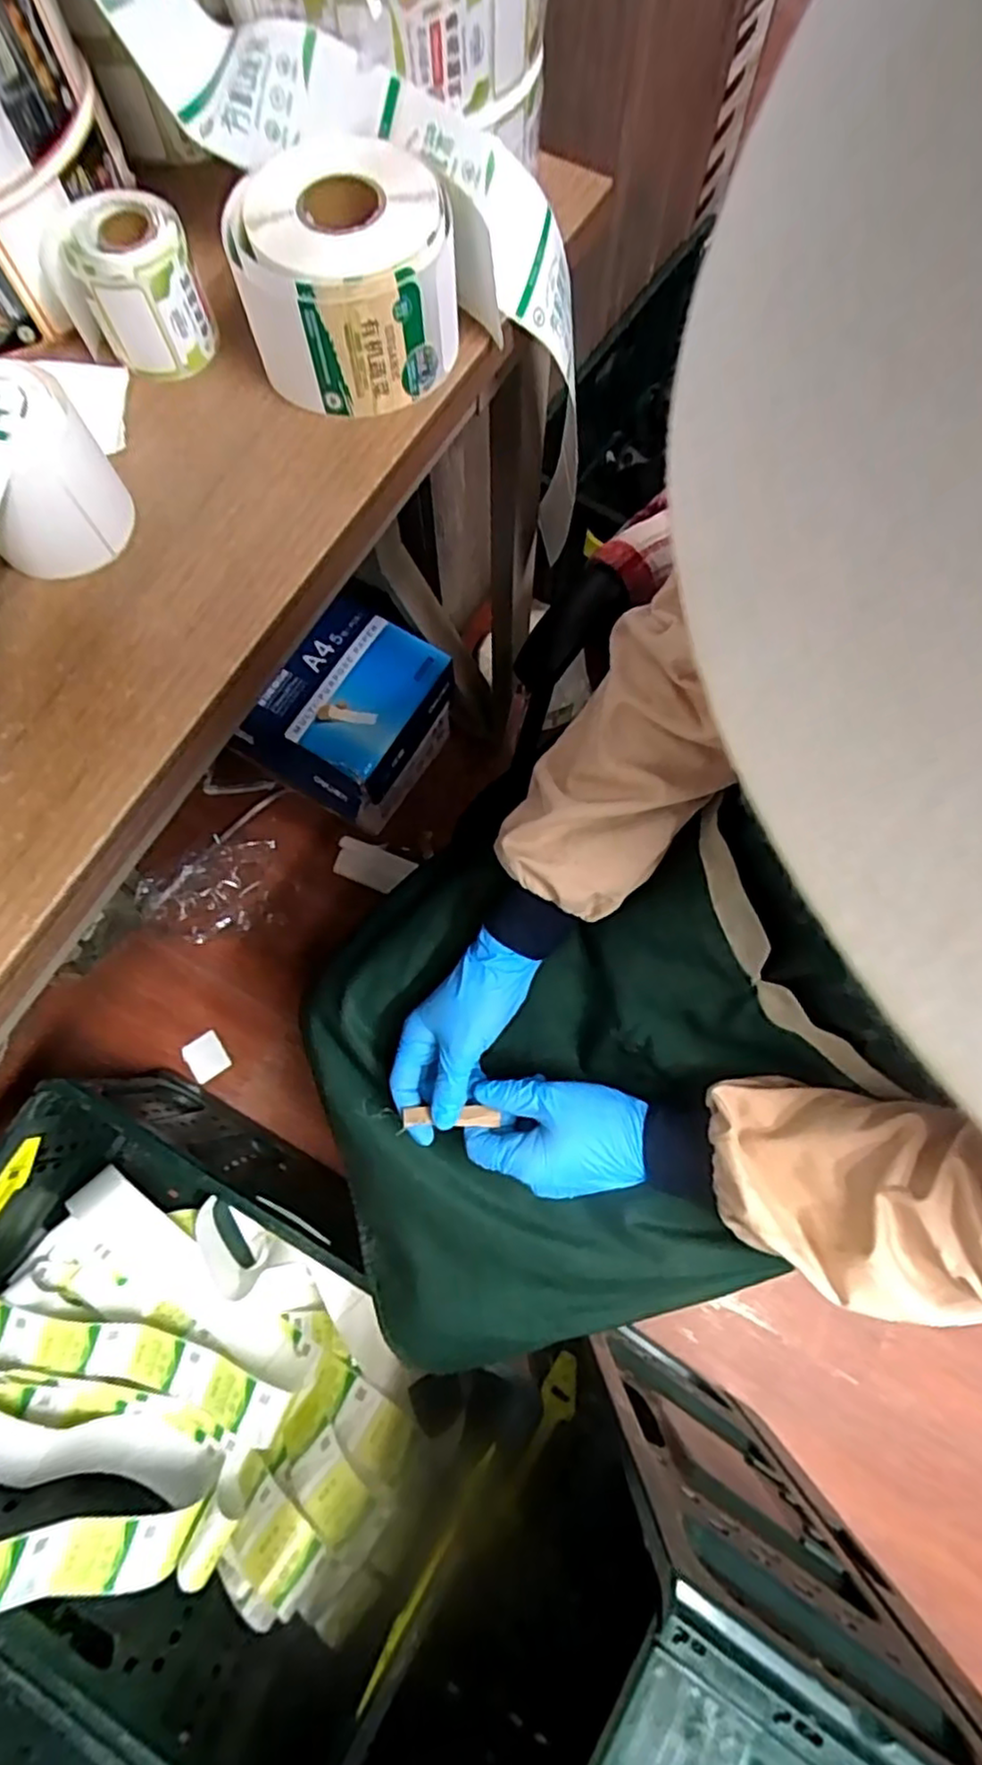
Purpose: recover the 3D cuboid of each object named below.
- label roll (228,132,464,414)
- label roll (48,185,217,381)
[{"bbox_3d":[-0.078,-0.327,0.379,0.111,0.071,0.108,-12,75,-3],"label":"label roll"},{"bbox_3d":[-0.200,-0.329,0.384,0.072,0.058,0.067,0,74,0],"label":"label roll"}]

